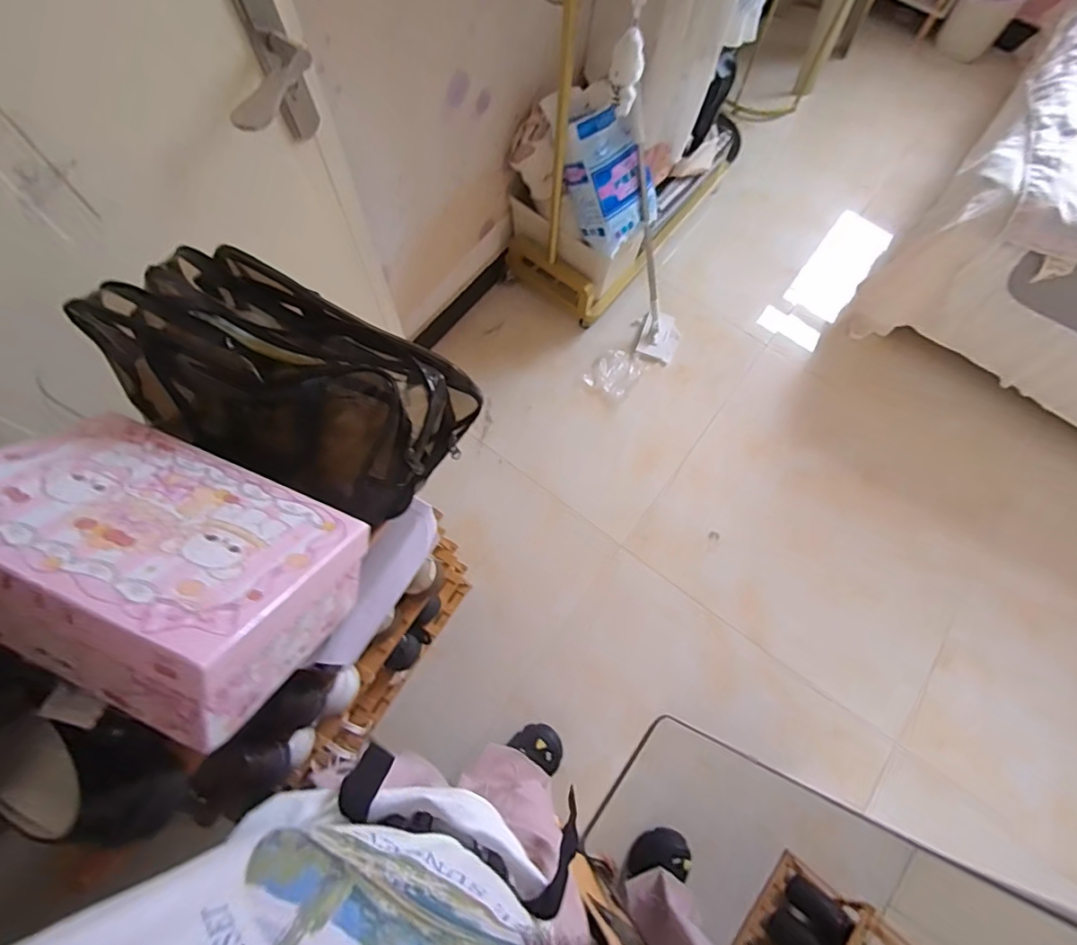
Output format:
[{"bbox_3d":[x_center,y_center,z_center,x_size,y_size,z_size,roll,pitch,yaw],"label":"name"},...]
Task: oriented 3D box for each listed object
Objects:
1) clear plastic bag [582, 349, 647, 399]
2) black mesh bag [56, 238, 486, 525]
[{"bbox_3d":[0.222,-0.289,1.589,0.128,0.033,0.141,32,71,11],"label":"clear plastic bag"},{"bbox_3d":[-0.240,-0.082,0.551,0.321,0.147,0.165,23,69,-6],"label":"black mesh bag"}]

